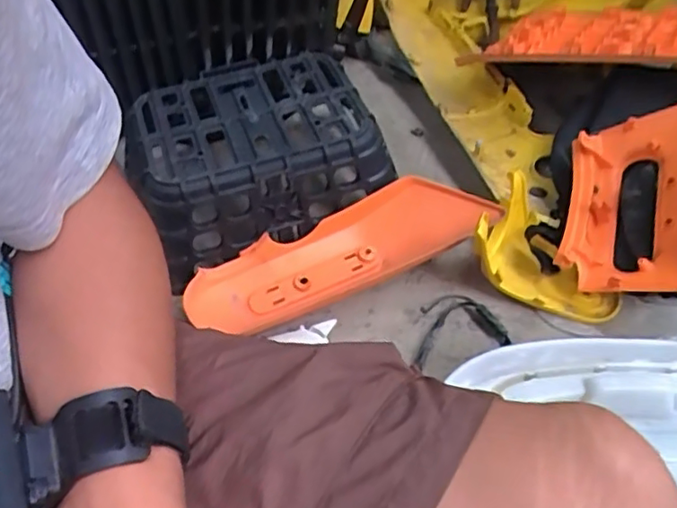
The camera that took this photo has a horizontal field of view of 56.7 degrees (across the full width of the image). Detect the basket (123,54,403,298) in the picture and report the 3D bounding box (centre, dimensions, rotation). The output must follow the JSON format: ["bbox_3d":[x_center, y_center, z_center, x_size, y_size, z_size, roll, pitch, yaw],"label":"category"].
[{"bbox_3d":[-0.095,-0.112,0.711,0.268,0.107,0.193,-19,48,-13],"label":"basket"}]

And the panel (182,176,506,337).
[{"bbox_3d":[0.000,0.002,0.681,0.334,0.071,0.102,-14,47,-8],"label":"panel"}]

